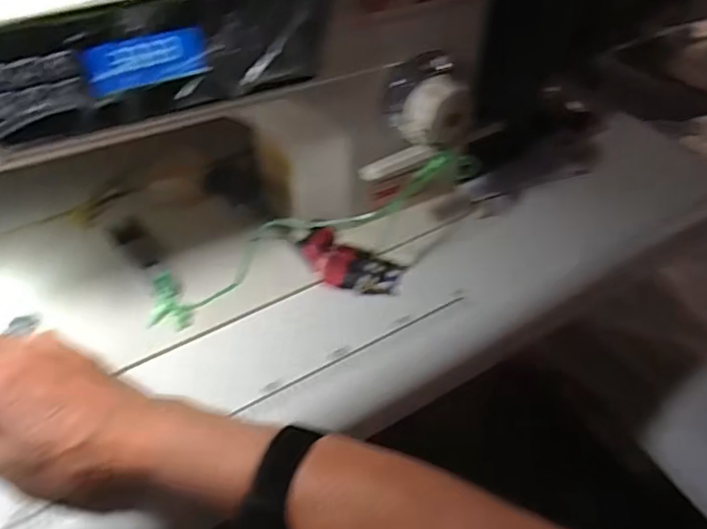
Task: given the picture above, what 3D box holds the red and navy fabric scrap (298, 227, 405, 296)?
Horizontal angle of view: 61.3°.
[{"bbox_3d":[-0.003,-0.002,0.445,0.080,0.014,0.044,25,50,23],"label":"red and navy fabric scrap"}]

